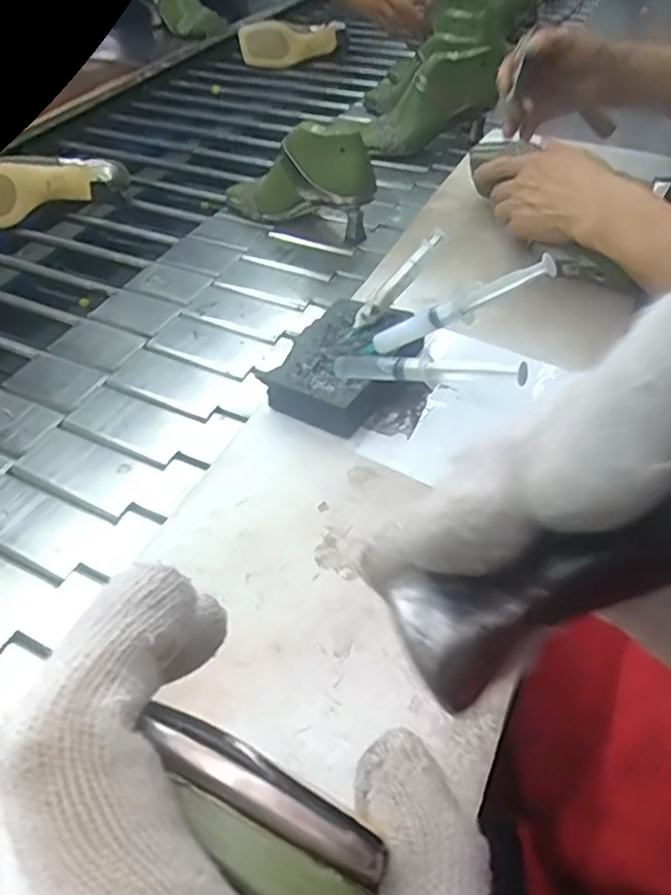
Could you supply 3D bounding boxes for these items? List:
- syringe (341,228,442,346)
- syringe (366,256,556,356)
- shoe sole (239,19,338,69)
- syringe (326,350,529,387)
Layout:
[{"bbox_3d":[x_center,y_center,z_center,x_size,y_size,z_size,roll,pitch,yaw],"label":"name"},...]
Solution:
[{"bbox_3d":[0.048,-0.135,0.530,0.123,0.011,0.014,-49,56,0],"label":"syringe"},{"bbox_3d":[0.081,-0.096,0.452,0.160,0.021,0.014,-19,32,42],"label":"syringe"},{"bbox_3d":[-0.094,-0.812,1.274,0.190,0.084,0.037,-7,48,-1],"label":"shoe sole"},{"bbox_3d":[0.057,-0.057,0.446,0.159,0.019,0.013,7,44,39],"label":"syringe"}]

